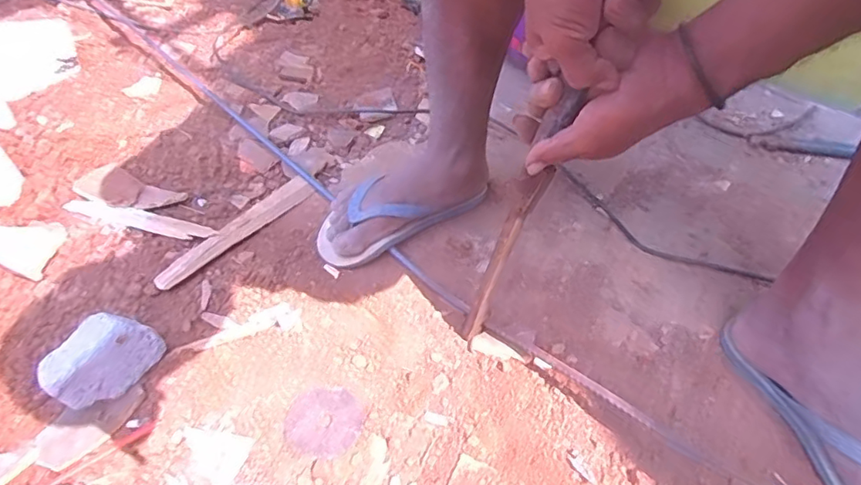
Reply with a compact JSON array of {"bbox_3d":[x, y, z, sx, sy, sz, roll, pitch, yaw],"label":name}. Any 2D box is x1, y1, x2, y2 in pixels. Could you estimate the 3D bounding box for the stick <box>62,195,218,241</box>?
[{"bbox_3d":[-0.403,-0.032,0.753,0.234,0.012,0.033,14,45,11],"label":"stick"}]

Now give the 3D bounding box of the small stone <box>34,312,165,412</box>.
[{"bbox_3d":[-0.328,0.120,0.548,0.046,0.082,0.098,25,49,21],"label":"small stone"}]

